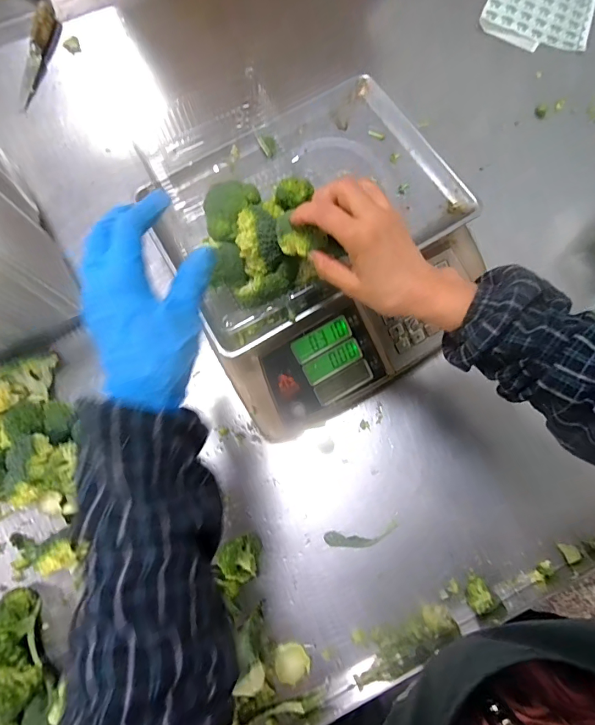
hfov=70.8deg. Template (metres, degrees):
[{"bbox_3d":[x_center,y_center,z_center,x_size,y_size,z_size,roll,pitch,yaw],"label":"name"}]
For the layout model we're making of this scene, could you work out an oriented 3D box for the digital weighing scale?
[{"bbox_3d":[0.026,-0.129,0.524,0.345,0.123,0.343,-31,76,-7],"label":"digital weighing scale"}]

